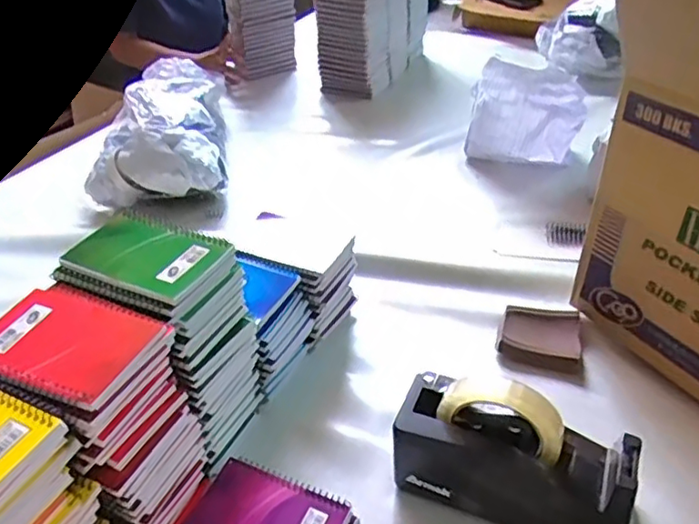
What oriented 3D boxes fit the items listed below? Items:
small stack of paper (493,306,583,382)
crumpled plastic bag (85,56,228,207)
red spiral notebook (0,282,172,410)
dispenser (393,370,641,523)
[{"bbox_3d":[0.220,0.087,0.710,0.090,0.018,0.097,5,37,13],"label":"small stack of paper"},{"bbox_3d":[-0.332,-0.232,1.081,0.214,0.144,0.347,-9,36,-5],"label":"crumpled plastic bag"},{"bbox_3d":[-0.210,0.057,0.459,0.125,0.013,0.097,13,40,23],"label":"red spiral notebook"},{"bbox_3d":[0.141,0.163,0.530,0.193,0.131,0.071,12,39,22],"label":"dispenser"}]

